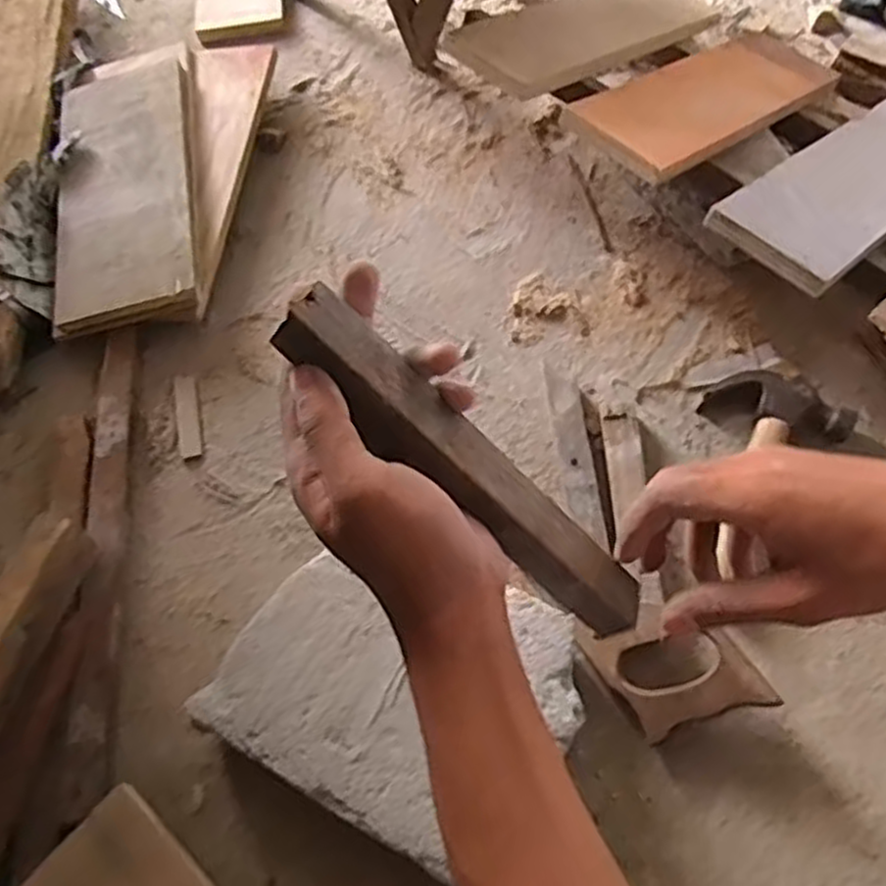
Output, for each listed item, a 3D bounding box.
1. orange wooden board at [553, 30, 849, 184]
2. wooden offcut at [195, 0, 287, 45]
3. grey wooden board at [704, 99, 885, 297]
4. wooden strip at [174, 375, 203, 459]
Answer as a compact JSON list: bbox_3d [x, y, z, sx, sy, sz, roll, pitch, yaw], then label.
[{"bbox_3d":[0.272,-0.352,0.785,0.125,0.018,0.369,41,56,21],"label":"orange wooden board"},{"bbox_3d":[-0.268,-0.584,1.034,0.114,0.021,0.141,-8,62,0],"label":"wooden offcut"},{"bbox_3d":[0.380,-0.237,0.715,0.343,0.019,0.110,-34,64,-30],"label":"grey wooden board"},{"bbox_3d":[-0.248,-0.026,0.759,0.020,0.005,0.091,-14,63,-3],"label":"wooden strip"}]

